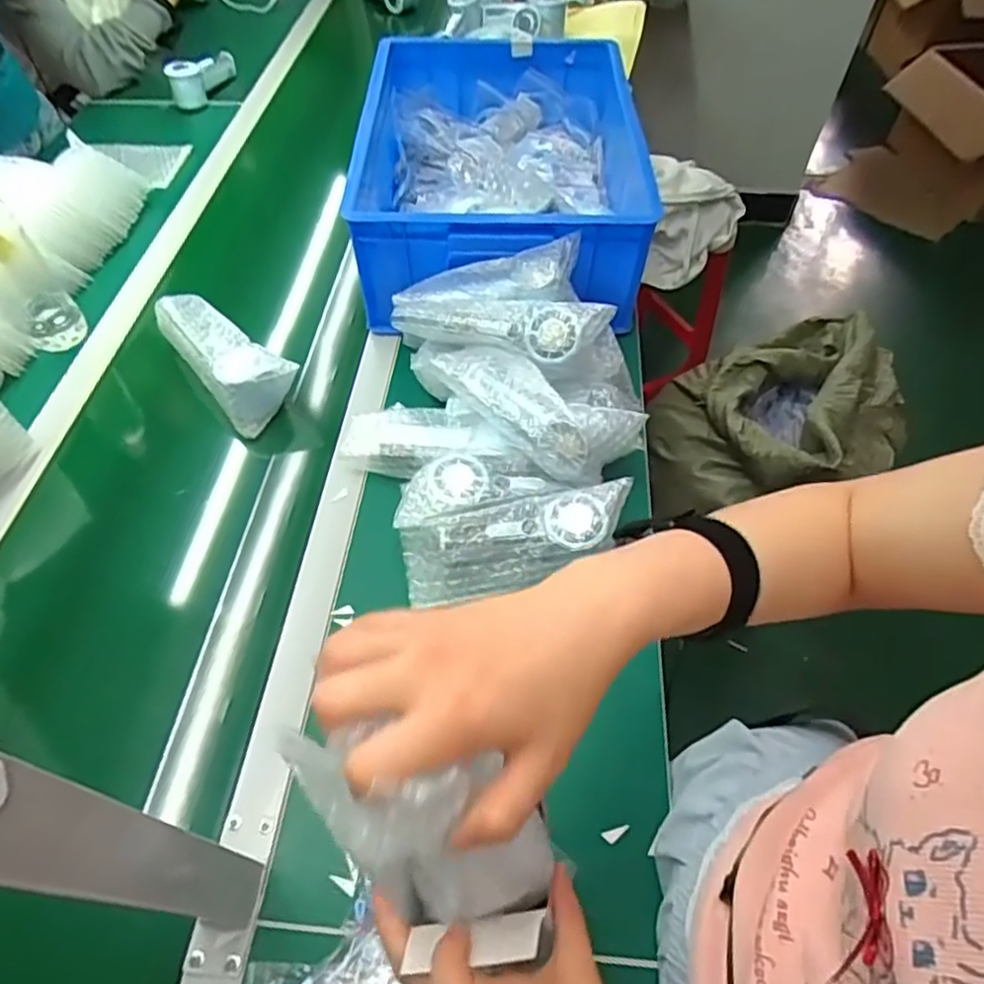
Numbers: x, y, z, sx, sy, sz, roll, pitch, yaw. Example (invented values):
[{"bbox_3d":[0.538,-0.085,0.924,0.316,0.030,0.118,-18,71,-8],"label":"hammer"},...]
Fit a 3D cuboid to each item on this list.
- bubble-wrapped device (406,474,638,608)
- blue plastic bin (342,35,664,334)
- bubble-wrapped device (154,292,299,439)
[{"bbox_3d":[0.023,0.042,0.589,0.209,0.043,0.066,-18,56,4],"label":"bubble-wrapped device"},{"bbox_3d":[0.014,-0.426,0.863,0.365,0.143,0.459,4,55,1],"label":"blue plastic bin"},{"bbox_3d":[-0.306,-0.155,0.731,0.175,0.069,0.072,43,63,11],"label":"bubble-wrapped device"}]

